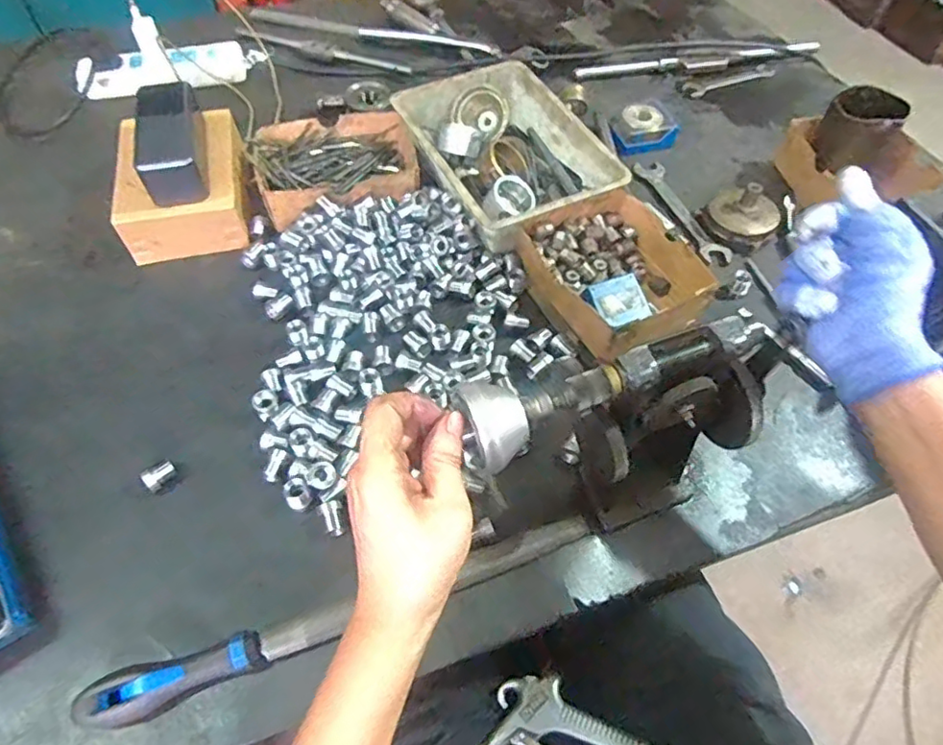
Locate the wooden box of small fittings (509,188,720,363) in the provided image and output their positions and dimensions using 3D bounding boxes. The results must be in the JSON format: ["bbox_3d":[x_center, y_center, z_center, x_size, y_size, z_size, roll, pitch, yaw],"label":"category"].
[{"bbox_3d":[0.143,-0.102,0.598,0.152,0.049,0.182,-26,60,-18],"label":"wooden box of small fittings"}]

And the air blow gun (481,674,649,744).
[{"bbox_3d":[0.076,0.302,0.468,0.219,0.022,0.108,1,54,15],"label":"air blow gun"}]

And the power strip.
[{"bbox_3d":[-0.401,-0.402,0.789,0.196,0.030,0.054,-22,59,-15],"label":"power strip"}]

